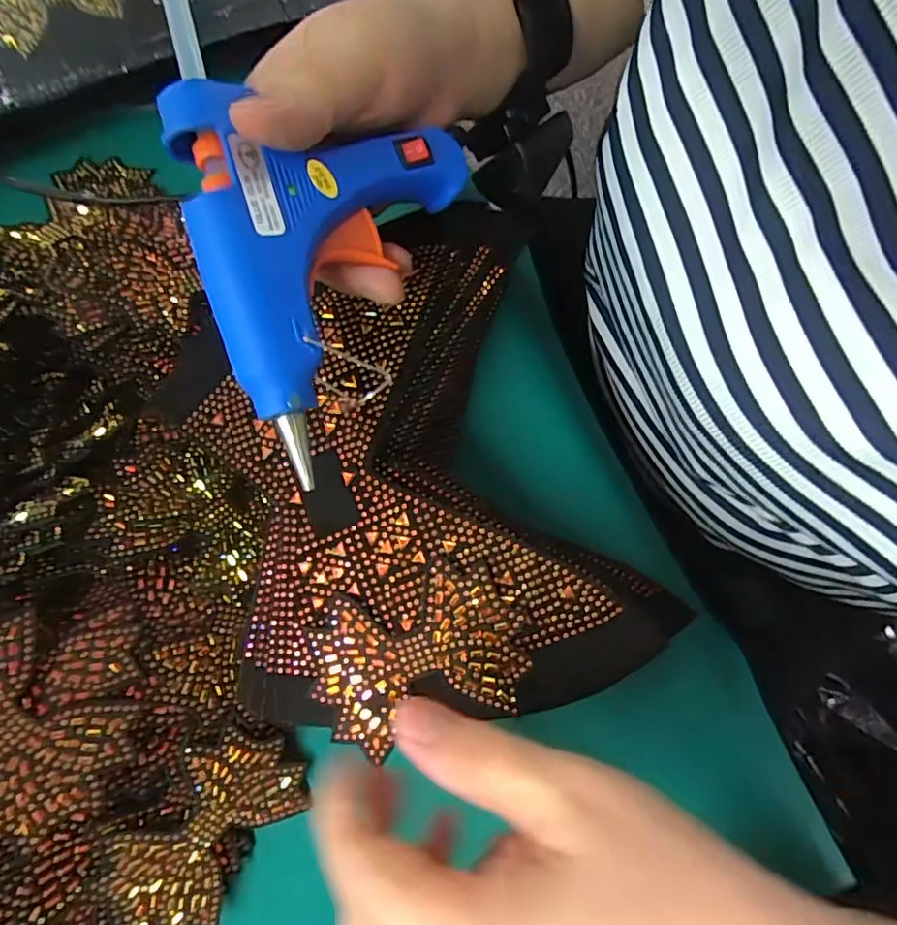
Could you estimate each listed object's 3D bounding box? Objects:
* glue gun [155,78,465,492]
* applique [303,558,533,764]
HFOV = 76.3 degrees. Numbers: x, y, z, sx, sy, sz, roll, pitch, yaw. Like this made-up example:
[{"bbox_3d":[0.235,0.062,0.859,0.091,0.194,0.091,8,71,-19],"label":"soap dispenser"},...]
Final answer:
[{"bbox_3d":[-0.054,-0.077,0.191,0.089,0.028,0.134,36,70,-27],"label":"glue gun"},{"bbox_3d":[-0.011,0.072,0.215,0.078,0.012,0.056,-19,77,-3],"label":"applique"}]

